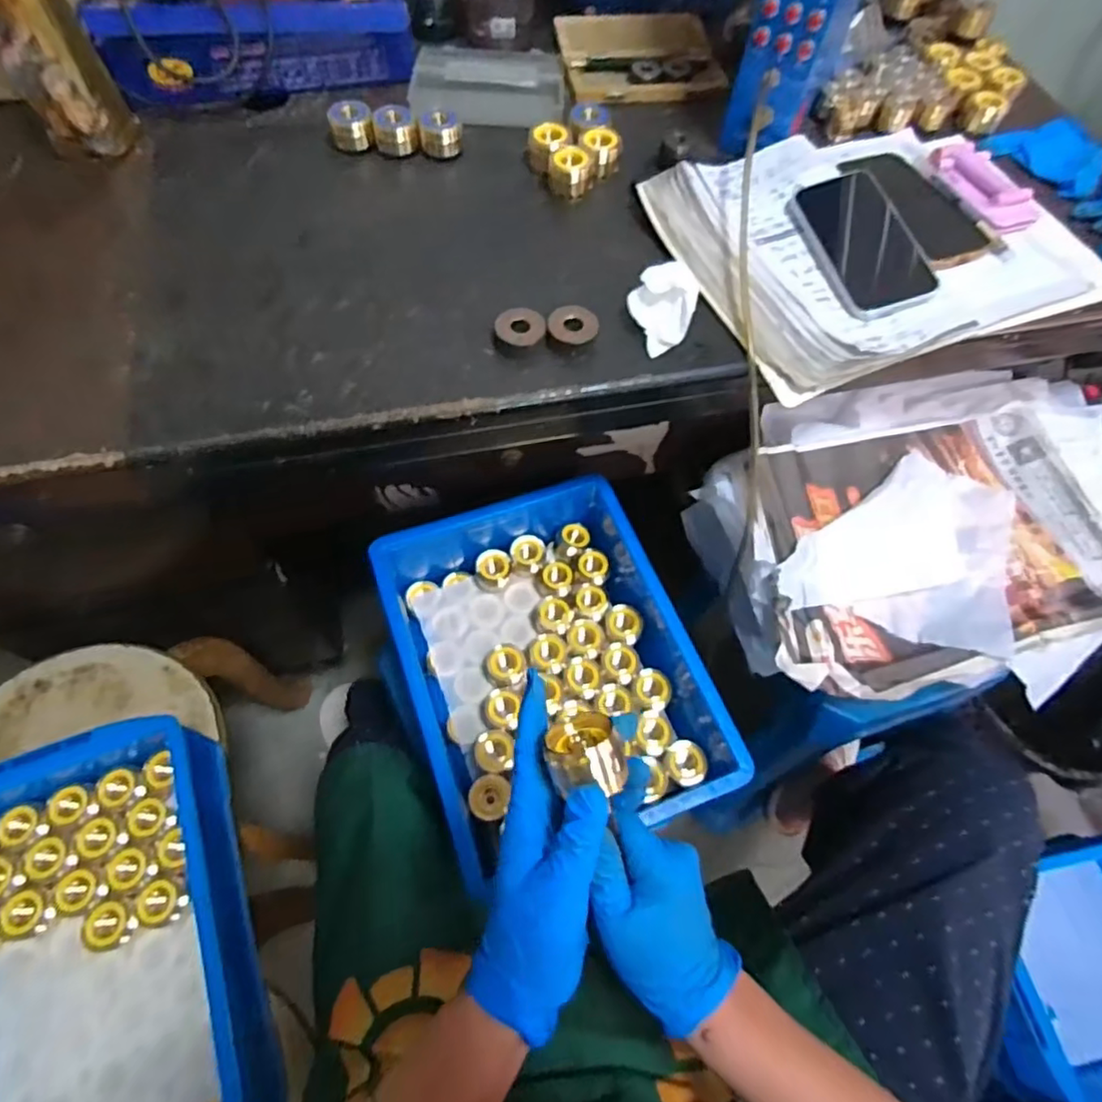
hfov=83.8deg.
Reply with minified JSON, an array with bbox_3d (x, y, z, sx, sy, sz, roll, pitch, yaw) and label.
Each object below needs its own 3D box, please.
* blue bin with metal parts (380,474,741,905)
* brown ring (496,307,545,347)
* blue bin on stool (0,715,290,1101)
[{"bbox_3d":[-0.009,0.105,0.626,0.258,0.110,0.354,-18,65,-12],"label":"blue bin with metal parts"},{"bbox_3d":[-0.024,-0.176,0.490,0.038,0.017,0.034,4,63,-1],"label":"brown ring"},{"bbox_3d":[-0.391,0.345,0.510,0.242,0.098,0.358,-21,66,-13],"label":"blue bin on stool"}]

